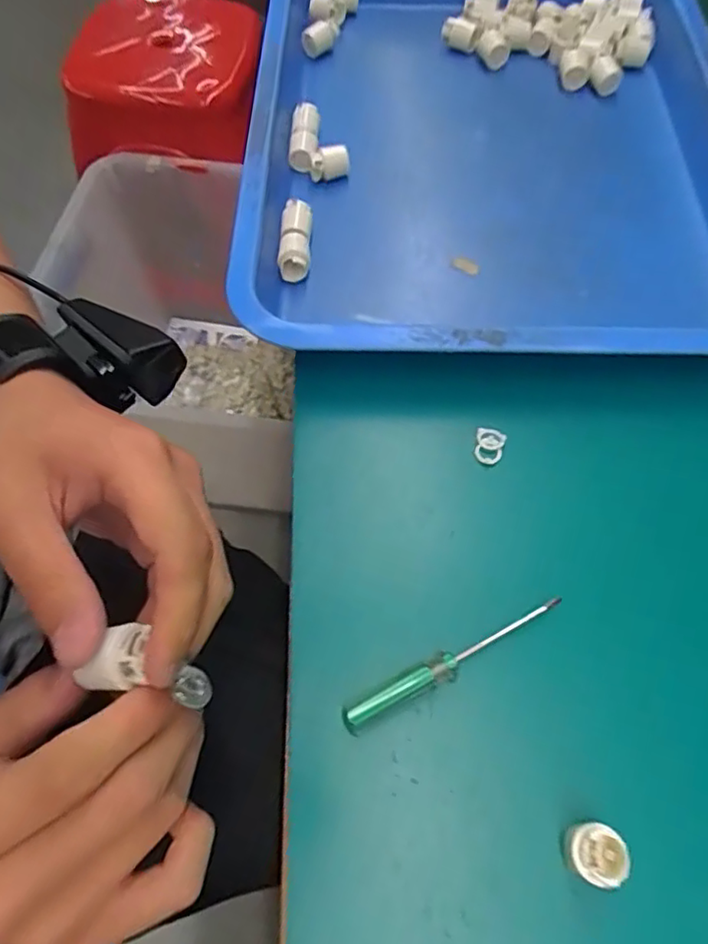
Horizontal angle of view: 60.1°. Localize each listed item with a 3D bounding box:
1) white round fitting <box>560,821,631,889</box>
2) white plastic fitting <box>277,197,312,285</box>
[{"bbox_3d":[0.096,0.153,0.246,0.024,0.011,0.021,18,65,8],"label":"white round fitting"},{"bbox_3d":[-0.039,-0.154,0.405,0.021,0.017,0.056,0,64,-1],"label":"white plastic fitting"}]

